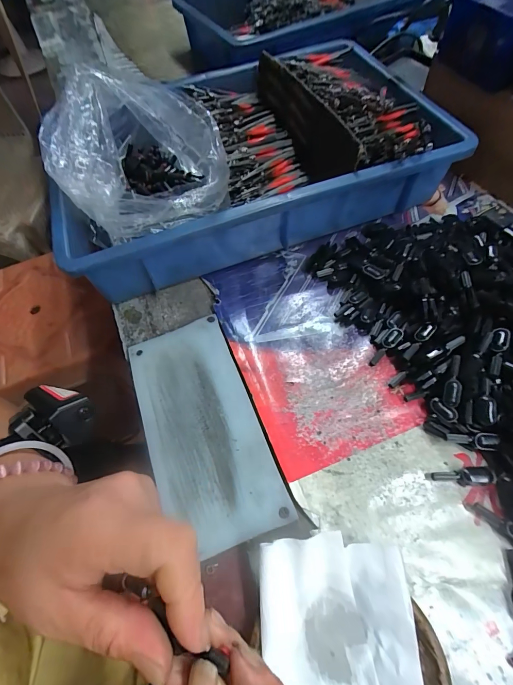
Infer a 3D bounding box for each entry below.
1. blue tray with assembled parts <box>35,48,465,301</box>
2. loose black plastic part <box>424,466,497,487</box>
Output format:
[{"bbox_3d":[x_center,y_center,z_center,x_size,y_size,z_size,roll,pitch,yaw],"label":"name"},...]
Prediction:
[{"bbox_3d":[-0.023,-0.231,0.413,0.407,0.091,0.287,-19,61,-7],"label":"blue tray with assembled parts"},{"bbox_3d":[0.160,0.104,0.262,0.051,0.012,0.013,-3,60,2],"label":"loose black plastic part"}]

